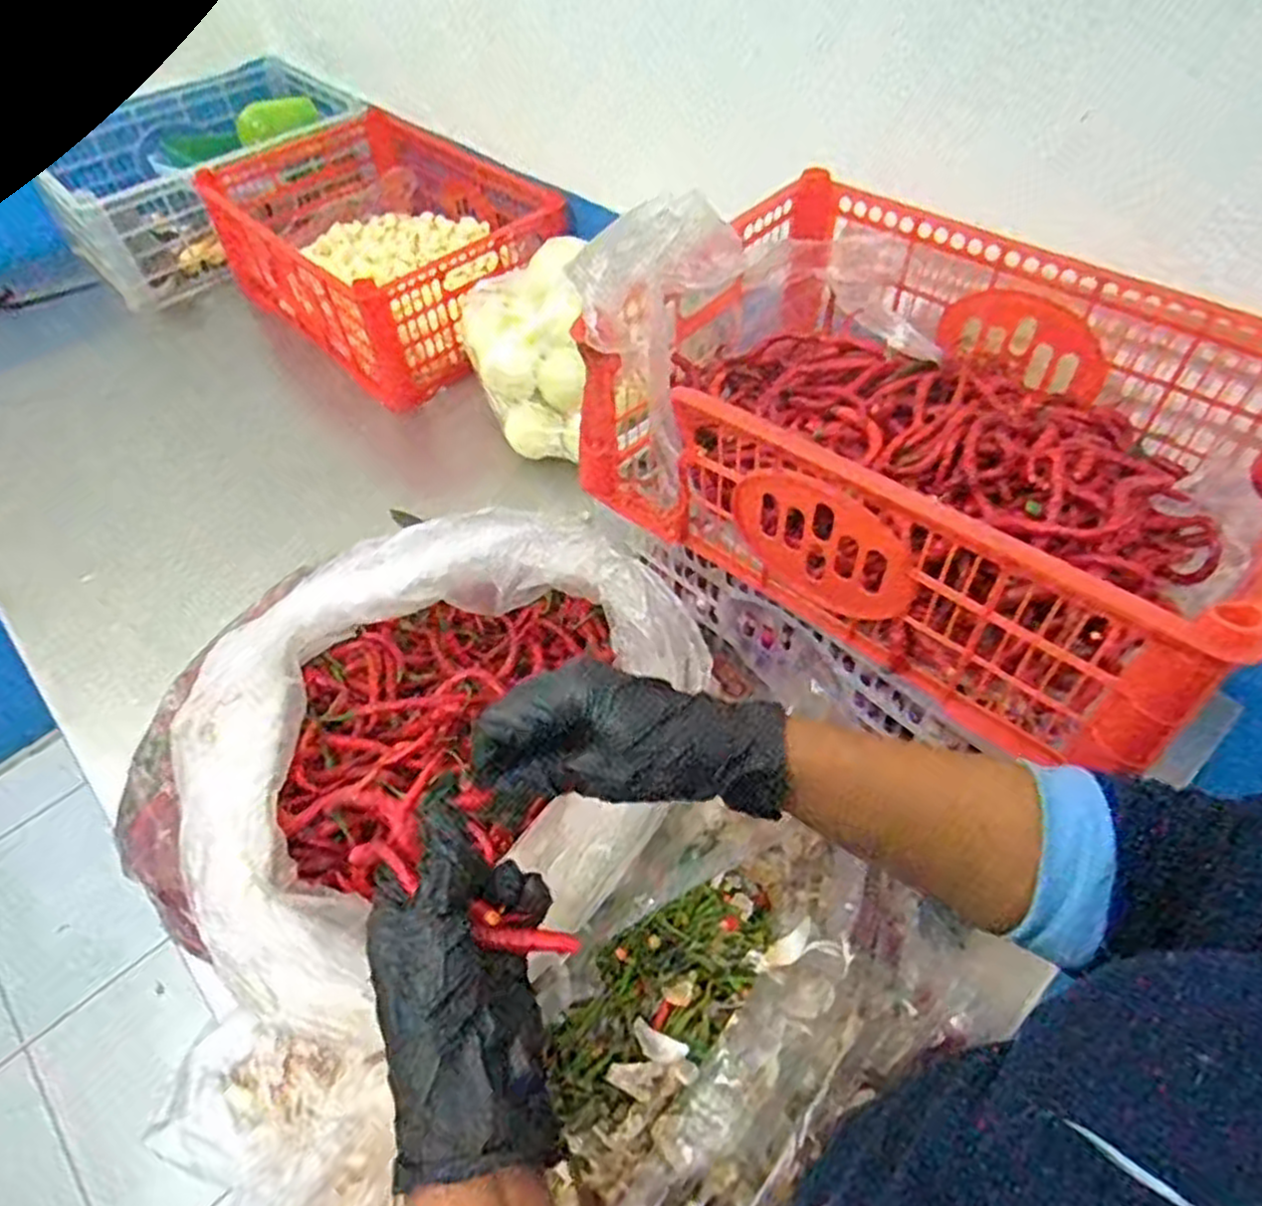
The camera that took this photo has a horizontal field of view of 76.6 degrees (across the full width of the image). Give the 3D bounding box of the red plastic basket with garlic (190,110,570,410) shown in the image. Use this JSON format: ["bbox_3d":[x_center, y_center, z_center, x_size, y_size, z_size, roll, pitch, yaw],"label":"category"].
[{"bbox_3d":[-0.317,-0.452,1.005,0.449,0.147,0.268,37,61,28],"label":"red plastic basket with garlic"}]

